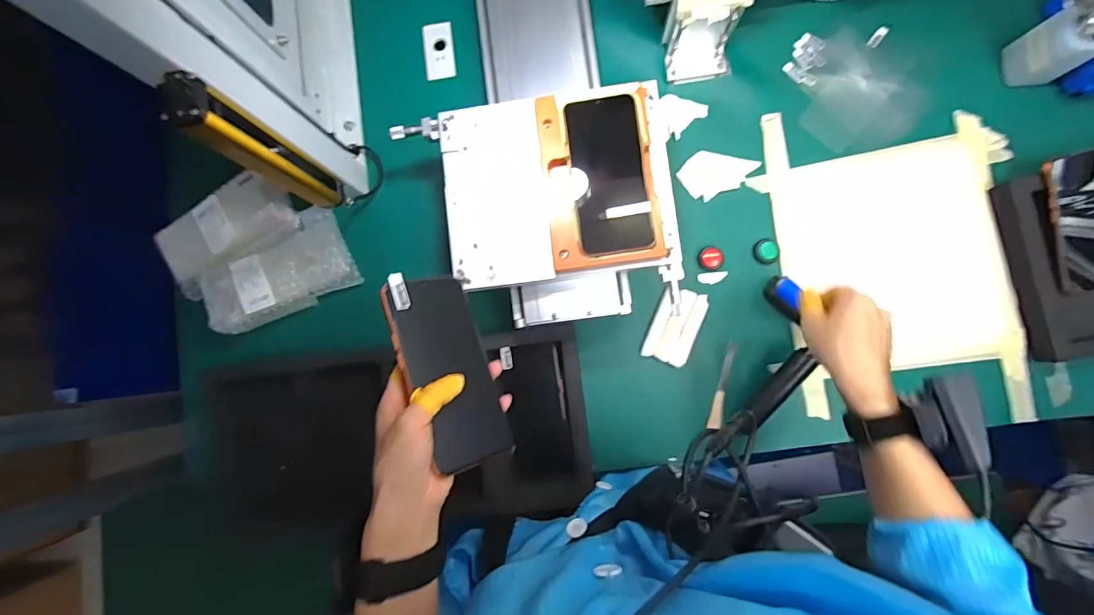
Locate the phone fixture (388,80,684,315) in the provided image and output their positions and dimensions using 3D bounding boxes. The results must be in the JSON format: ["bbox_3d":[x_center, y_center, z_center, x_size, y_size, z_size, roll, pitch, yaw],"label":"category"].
[{"bbox_3d":[-0.006,-0.116,0.495,0.279,0.039,0.226,-6,85,1],"label":"phone fixture"}]

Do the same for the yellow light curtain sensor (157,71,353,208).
[{"bbox_3d":[-0.239,-0.131,0.409,0.034,0.219,0.036,37,87,4],"label":"yellow light curtain sensor"}]

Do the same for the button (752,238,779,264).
[{"bbox_3d":[0.276,-0.072,0.587,0.025,0.021,0.031,-13,85,0],"label":"button"}]

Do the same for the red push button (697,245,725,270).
[{"bbox_3d":[0.213,-0.065,0.597,0.035,0.013,0.032,0,85,1],"label":"red push button"}]

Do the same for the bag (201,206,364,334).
[{"bbox_3d":[-0.356,-0.046,0.612,0.192,0.040,0.114,-30,85,-1],"label":"bag"}]

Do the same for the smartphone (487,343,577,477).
[{"bbox_3d":[-0.016,0.127,0.580,0.079,0.014,0.159,-10,85,0],"label":"smartphone"}]

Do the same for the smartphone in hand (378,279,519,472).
[{"bbox_3d":[-0.084,0.052,0.394,0.079,0.010,0.164,-11,78,-43],"label":"smartphone in hand"}]

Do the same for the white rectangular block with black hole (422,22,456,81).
[{"bbox_3d":[-0.151,-0.359,0.649,0.041,0.004,0.079,-6,85,1],"label":"white rectangular block with black hole"}]

